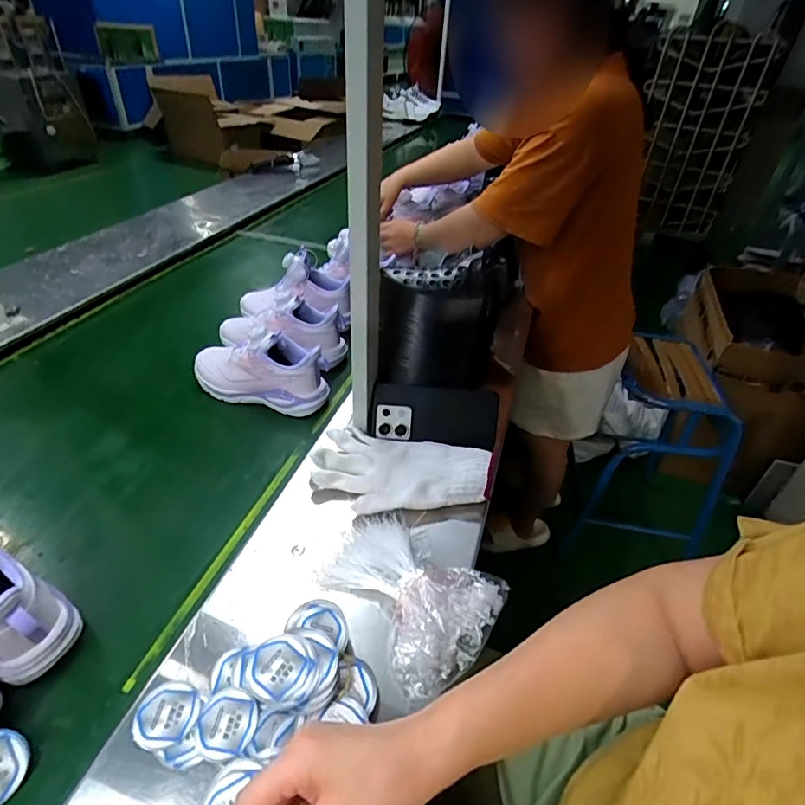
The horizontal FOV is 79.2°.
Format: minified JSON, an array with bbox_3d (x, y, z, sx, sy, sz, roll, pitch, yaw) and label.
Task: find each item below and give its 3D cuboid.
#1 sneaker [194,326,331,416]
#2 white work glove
[{"bbox_3d":[-0.219,-0.056,0.736,0.216,0.110,0.074,13,39,11],"label":"sneaker"},{"bbox_3d":[0.000,0.075,0.577,0.209,0.027,0.122,11,39,9],"label":"white work glove"}]

